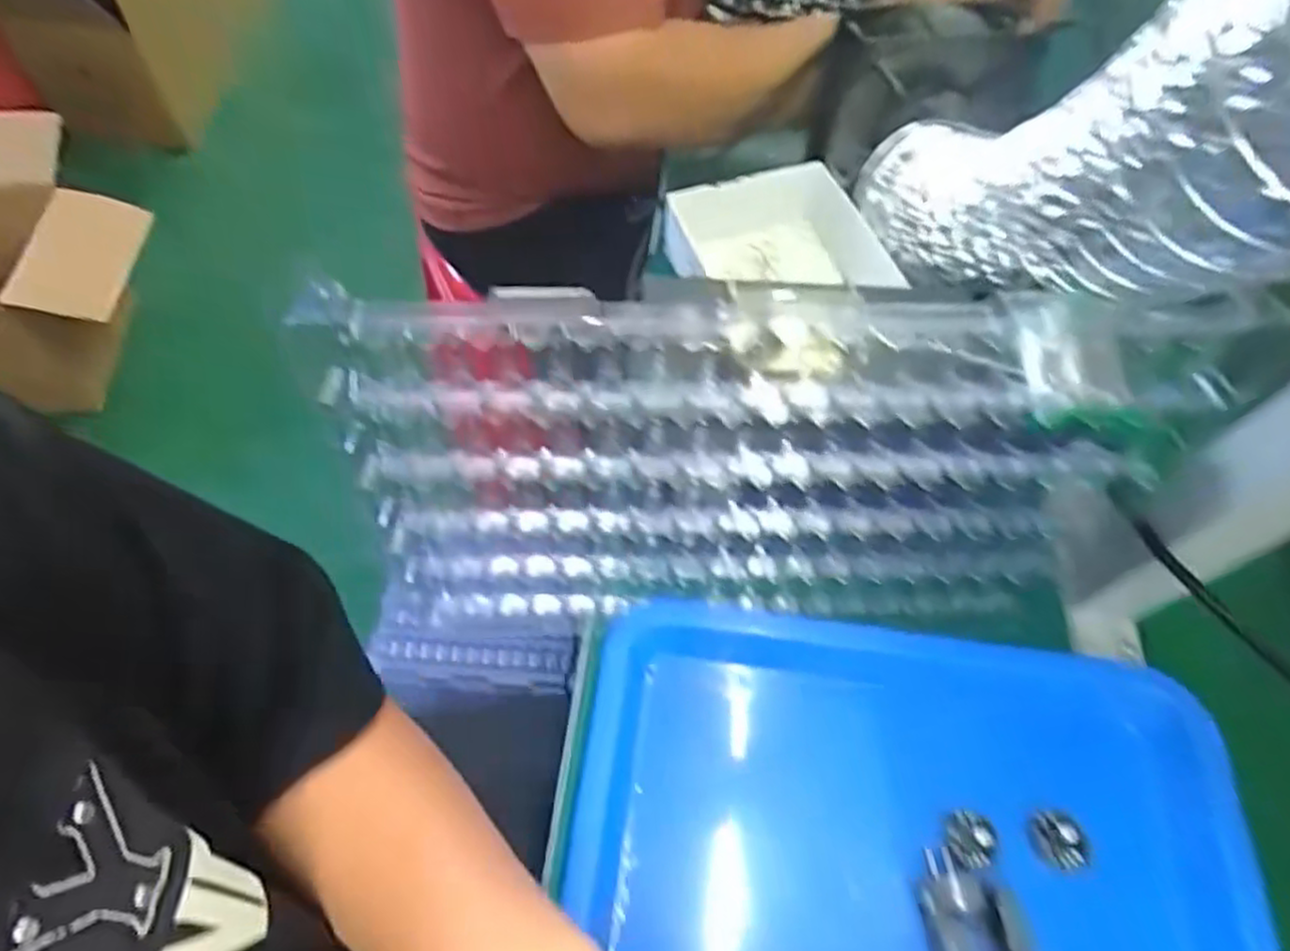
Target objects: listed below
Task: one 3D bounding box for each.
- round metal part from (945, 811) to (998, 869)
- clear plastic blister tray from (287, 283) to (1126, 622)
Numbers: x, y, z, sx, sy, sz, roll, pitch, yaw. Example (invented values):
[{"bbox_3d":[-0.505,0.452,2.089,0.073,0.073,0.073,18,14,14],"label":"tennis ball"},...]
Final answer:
[{"bbox_3d":[0.169,0.188,0.373,0.026,0.014,0.026,2,59,-3],"label":"round metal part"},{"bbox_3d":[0.037,0.008,0.349,0.359,0.205,0.044,2,59,-3],"label":"clear plastic blister tray"}]

